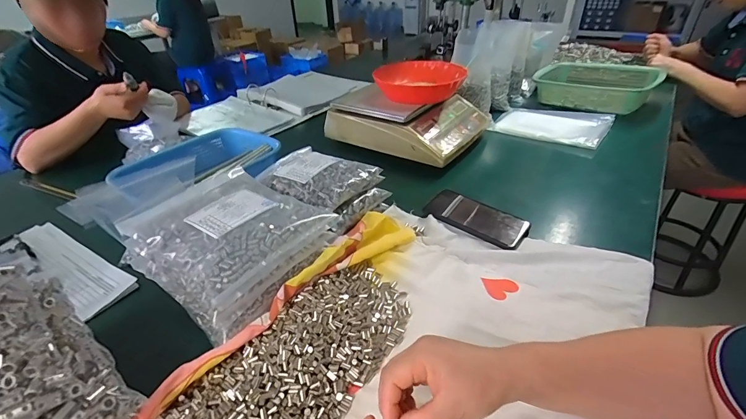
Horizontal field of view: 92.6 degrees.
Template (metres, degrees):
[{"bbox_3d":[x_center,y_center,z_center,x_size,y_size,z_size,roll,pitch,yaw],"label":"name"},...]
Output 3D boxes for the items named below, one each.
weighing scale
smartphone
[{"bbox_3d":[0.090,-0.231,0.888,0.330,0.093,0.276,19,41,28],"label":"weighing scale"},{"bbox_3d":[0.171,0.013,0.595,0.166,0.015,0.076,26,44,34],"label":"smartphone"}]

